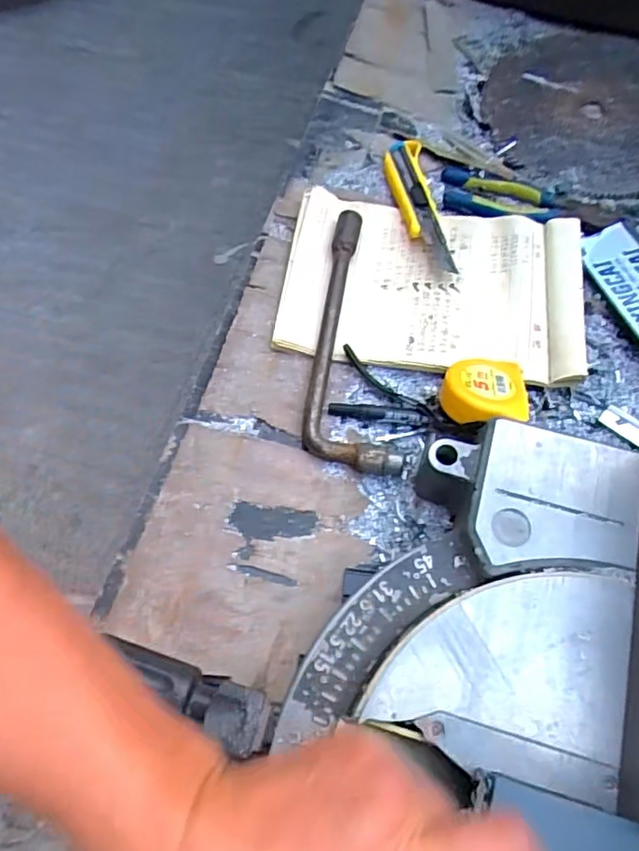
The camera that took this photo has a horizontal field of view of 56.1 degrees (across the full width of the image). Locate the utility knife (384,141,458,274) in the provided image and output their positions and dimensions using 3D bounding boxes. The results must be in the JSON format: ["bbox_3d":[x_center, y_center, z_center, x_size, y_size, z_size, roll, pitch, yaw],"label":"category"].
[{"bbox_3d":[0.096,-0.220,0.597,0.038,0.015,0.181,-8,66,-1],"label":"utility knife"}]

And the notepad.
[{"bbox_3d":[0.106,-0.137,0.555,0.269,0.020,0.186,8,66,6],"label":"notepad"}]

